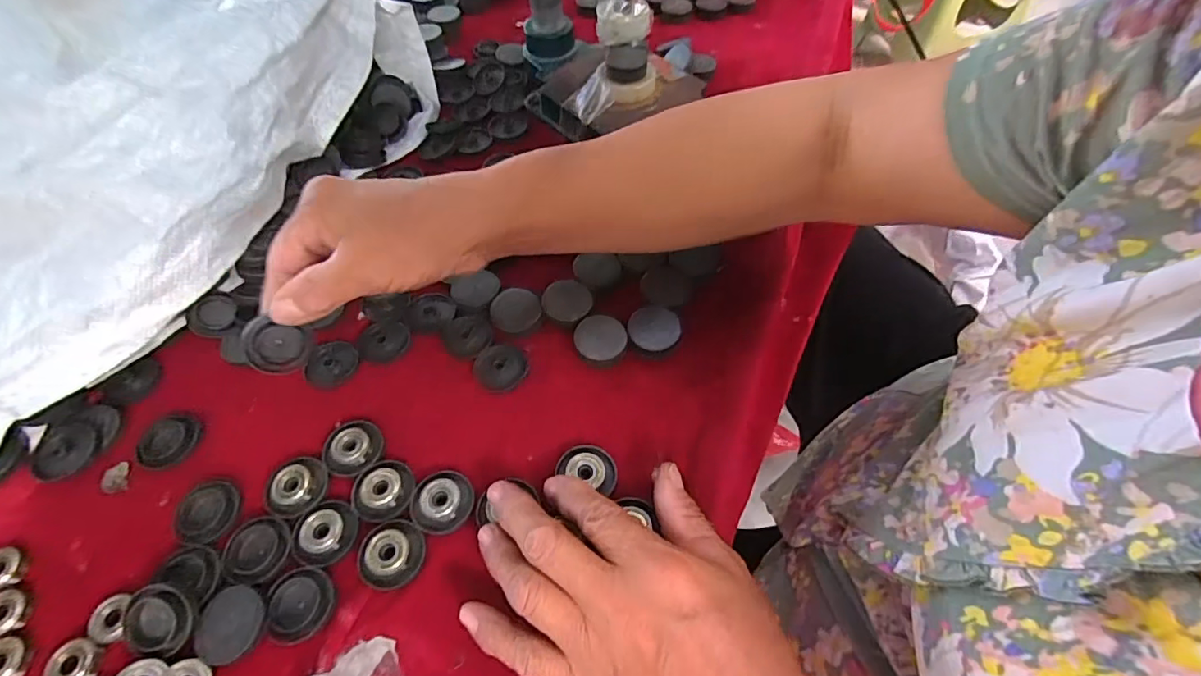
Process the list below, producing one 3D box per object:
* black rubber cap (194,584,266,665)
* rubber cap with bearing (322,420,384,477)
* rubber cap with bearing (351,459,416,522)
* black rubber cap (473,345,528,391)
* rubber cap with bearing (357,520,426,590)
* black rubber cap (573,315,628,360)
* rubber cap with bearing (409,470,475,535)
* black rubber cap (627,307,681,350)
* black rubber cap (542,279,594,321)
[{"bbox_3d":[-0.179,0.137,0.253,0.033,0.005,0.032,-1,56,1],"label":"black rubber cap"},{"bbox_3d":[-0.144,0.063,0.305,0.030,0.012,0.033,-1,56,1],"label":"rubber cap with bearing"},{"bbox_3d":[-0.120,0.083,0.288,0.031,0.010,0.031,-1,56,1],"label":"rubber cap with bearing"},{"bbox_3d":[-0.064,0.018,0.333,0.032,0.005,0.030,-1,56,1],"label":"black rubber cap"},{"bbox_3d":[-0.108,0.110,0.270,0.031,0.011,0.032,-1,56,1],"label":"rubber cap with bearing"},{"bbox_3d":[0.000,-0.001,0.332,0.032,0.004,0.032,-1,56,1],"label":"black rubber cap"},{"bbox_3d":[-0.087,0.088,0.286,0.032,0.013,0.033,-1,56,1],"label":"rubber cap with bearing"},{"bbox_3d":[0.034,-0.008,0.334,0.032,0.004,0.030,-1,56,1],"label":"black rubber cap"},{"bbox_3d":[-0.022,-0.026,0.347,0.032,0.007,0.031,2,56,3],"label":"black rubber cap"}]

